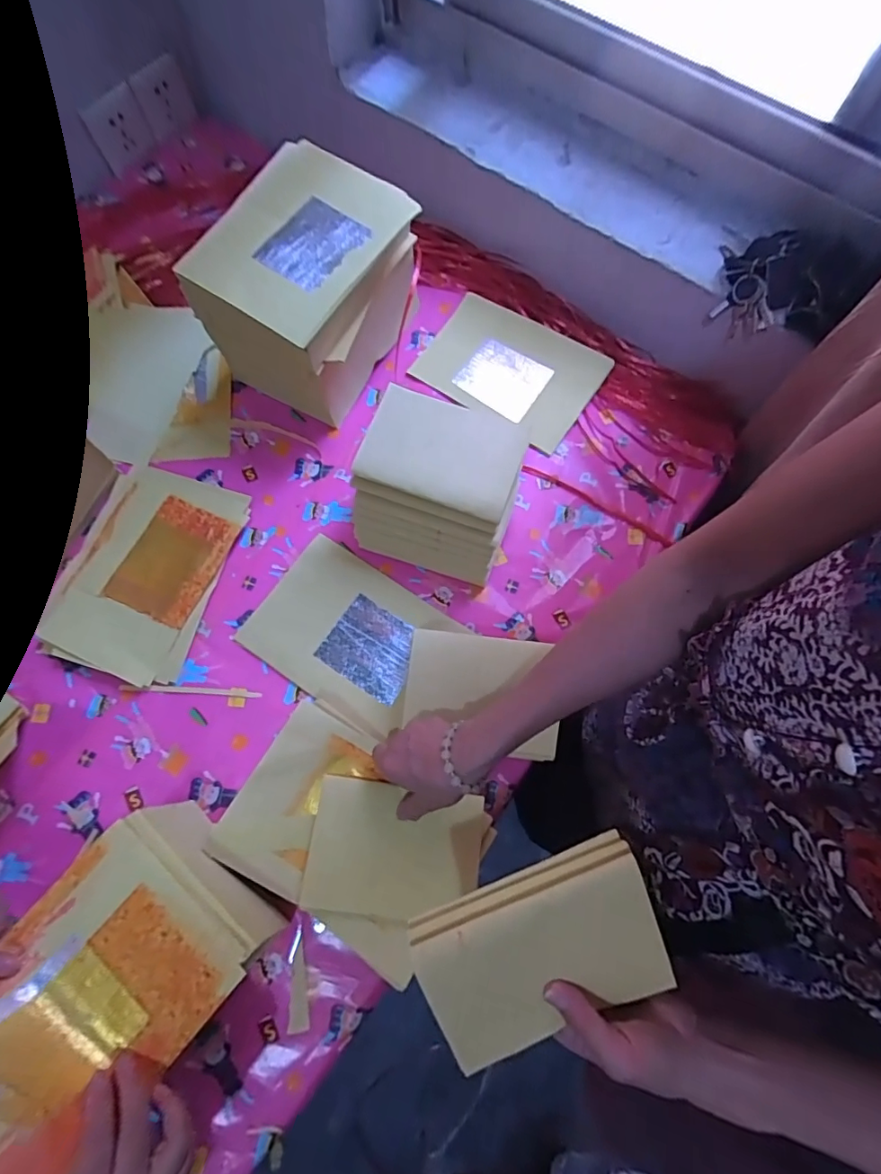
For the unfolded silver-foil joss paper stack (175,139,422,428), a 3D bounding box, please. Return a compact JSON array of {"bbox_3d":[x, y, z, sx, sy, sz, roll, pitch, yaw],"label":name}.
[{"bbox_3d":[-0.149,-0.359,0.640,0.181,0.178,0.237,30,74,12],"label":"unfolded silver-foil joss paper stack"}]

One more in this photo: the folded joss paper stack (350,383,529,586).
[{"bbox_3d":[0.000,-0.111,0.582,0.162,0.138,0.148,17,72,8],"label":"folded joss paper stack"}]

